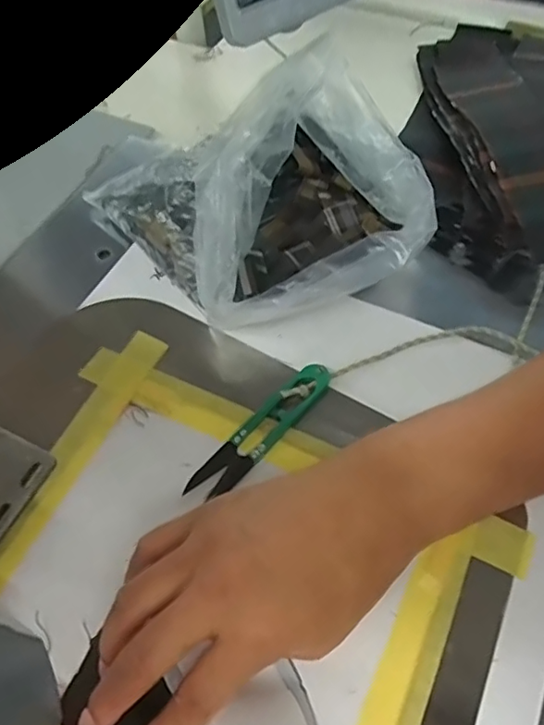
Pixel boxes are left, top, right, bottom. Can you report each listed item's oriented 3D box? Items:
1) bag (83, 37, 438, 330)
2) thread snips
[{"bbox_3d":[-0.009,-0.118,0.379,0.154,0.092,0.207,-35,62,-17],"label":"bag"},{"bbox_3d":[-0.005,0.037,0.324,0.021,0.012,0.100,38,67,24],"label":"thread snips"}]

